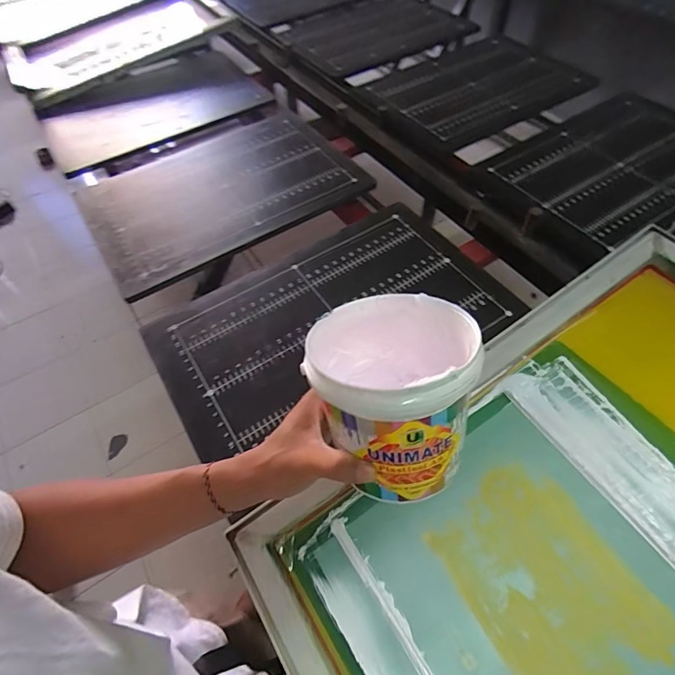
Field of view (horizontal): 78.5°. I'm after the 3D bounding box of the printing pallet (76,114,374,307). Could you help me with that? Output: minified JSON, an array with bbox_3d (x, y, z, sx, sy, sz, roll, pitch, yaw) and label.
[{"bbox_3d":[-0.264,-0.358,0.967,0.608,0.027,0.415,-30,61,-13],"label":"printing pallet"}]

